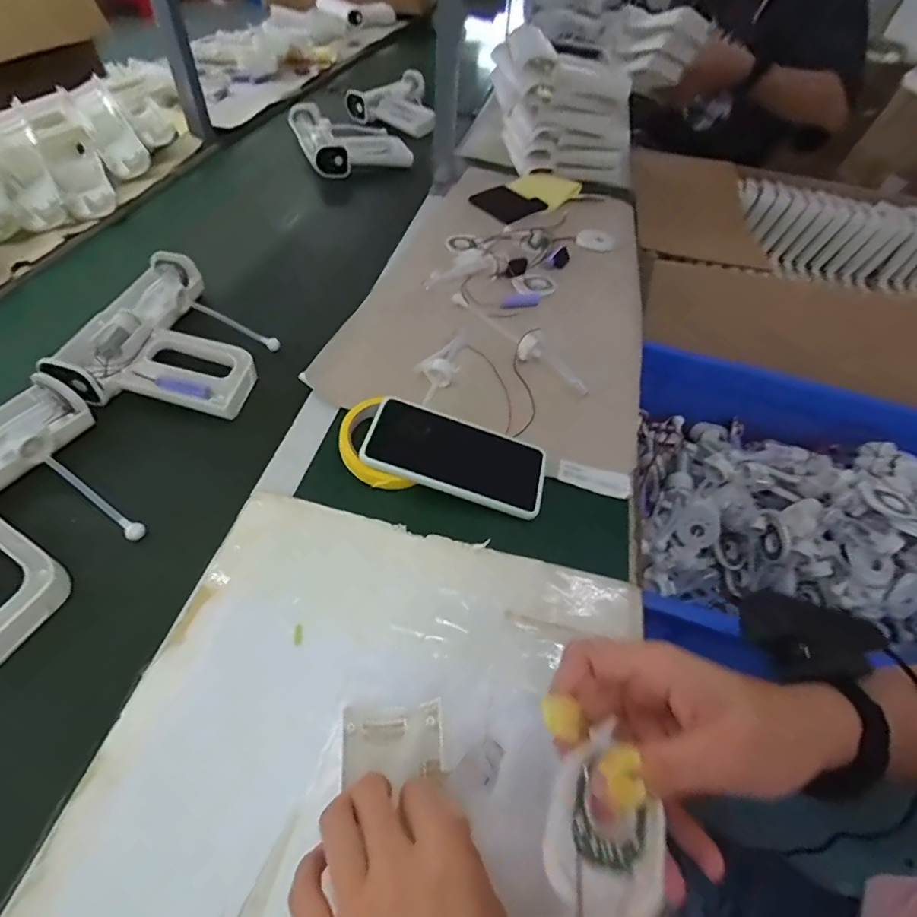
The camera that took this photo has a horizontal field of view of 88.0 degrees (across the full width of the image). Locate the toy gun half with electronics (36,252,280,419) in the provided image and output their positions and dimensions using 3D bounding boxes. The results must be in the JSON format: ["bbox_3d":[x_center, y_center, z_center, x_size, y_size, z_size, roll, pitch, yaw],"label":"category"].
[{"bbox_3d":[-0.302,-0.147,0.517,0.176,0.038,0.220,3,53,-4],"label":"toy gun half with electronics"}]

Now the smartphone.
[{"bbox_3d":[0.000,-0.004,0.438,0.163,0.007,0.083,18,53,-4],"label":"smartphone"}]

